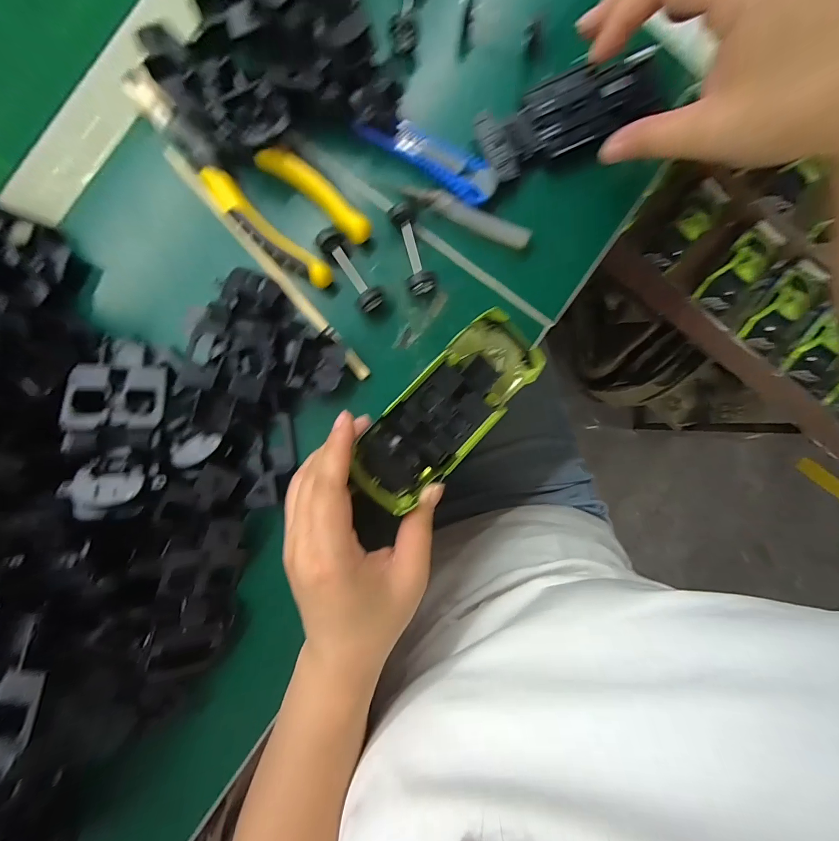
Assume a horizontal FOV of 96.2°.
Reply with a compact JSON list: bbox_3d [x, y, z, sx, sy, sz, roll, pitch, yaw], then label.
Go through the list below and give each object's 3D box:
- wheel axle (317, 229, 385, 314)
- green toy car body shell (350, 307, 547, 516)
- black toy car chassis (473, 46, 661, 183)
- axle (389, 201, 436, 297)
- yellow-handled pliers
[{"bbox_3d":[-0.044,-0.097,0.244,0.017,0.017,0.054,-34,93,-2],"label":"wheel axle"},{"bbox_3d":[0.016,-0.004,0.233,0.053,0.022,0.133,44,87,-3],"label":"green toy car body shell"},{"bbox_3d":[0.099,-0.202,0.244,0.125,0.012,0.045,-26,93,-2],"label":"black toy car chassis"},{"bbox_3d":[-0.005,-0.112,0.247,0.017,0.016,0.057,-16,92,-3],"label":"axle"},{"bbox_3d":[-0.108,-0.152,0.237,0.158,0.019,0.054,39,89,-4],"label":"yellow-handled pliers"}]

